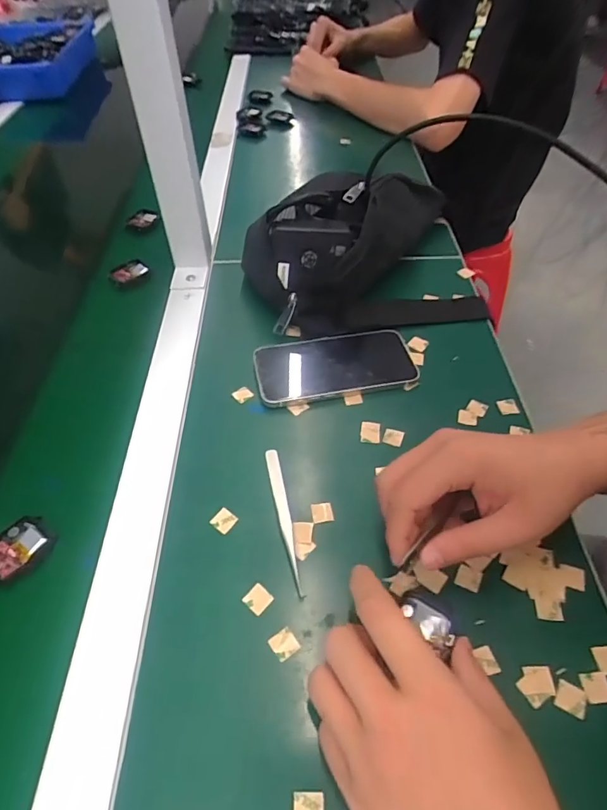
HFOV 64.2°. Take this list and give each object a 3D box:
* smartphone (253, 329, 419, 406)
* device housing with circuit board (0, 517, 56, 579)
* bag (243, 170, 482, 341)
[{"bbox_3d":[0.030,-0.039,0.451,0.147,0.012,0.074,-11,50,-7],"label":"smartphone"},{"bbox_3d":[-0.203,0.100,0.341,0.034,0.009,0.045,27,55,23],"label":"device housing with circuit board"},{"bbox_3d":[0.060,-0.184,0.522,0.251,0.080,0.213,-12,50,-8],"label":"bag"}]

